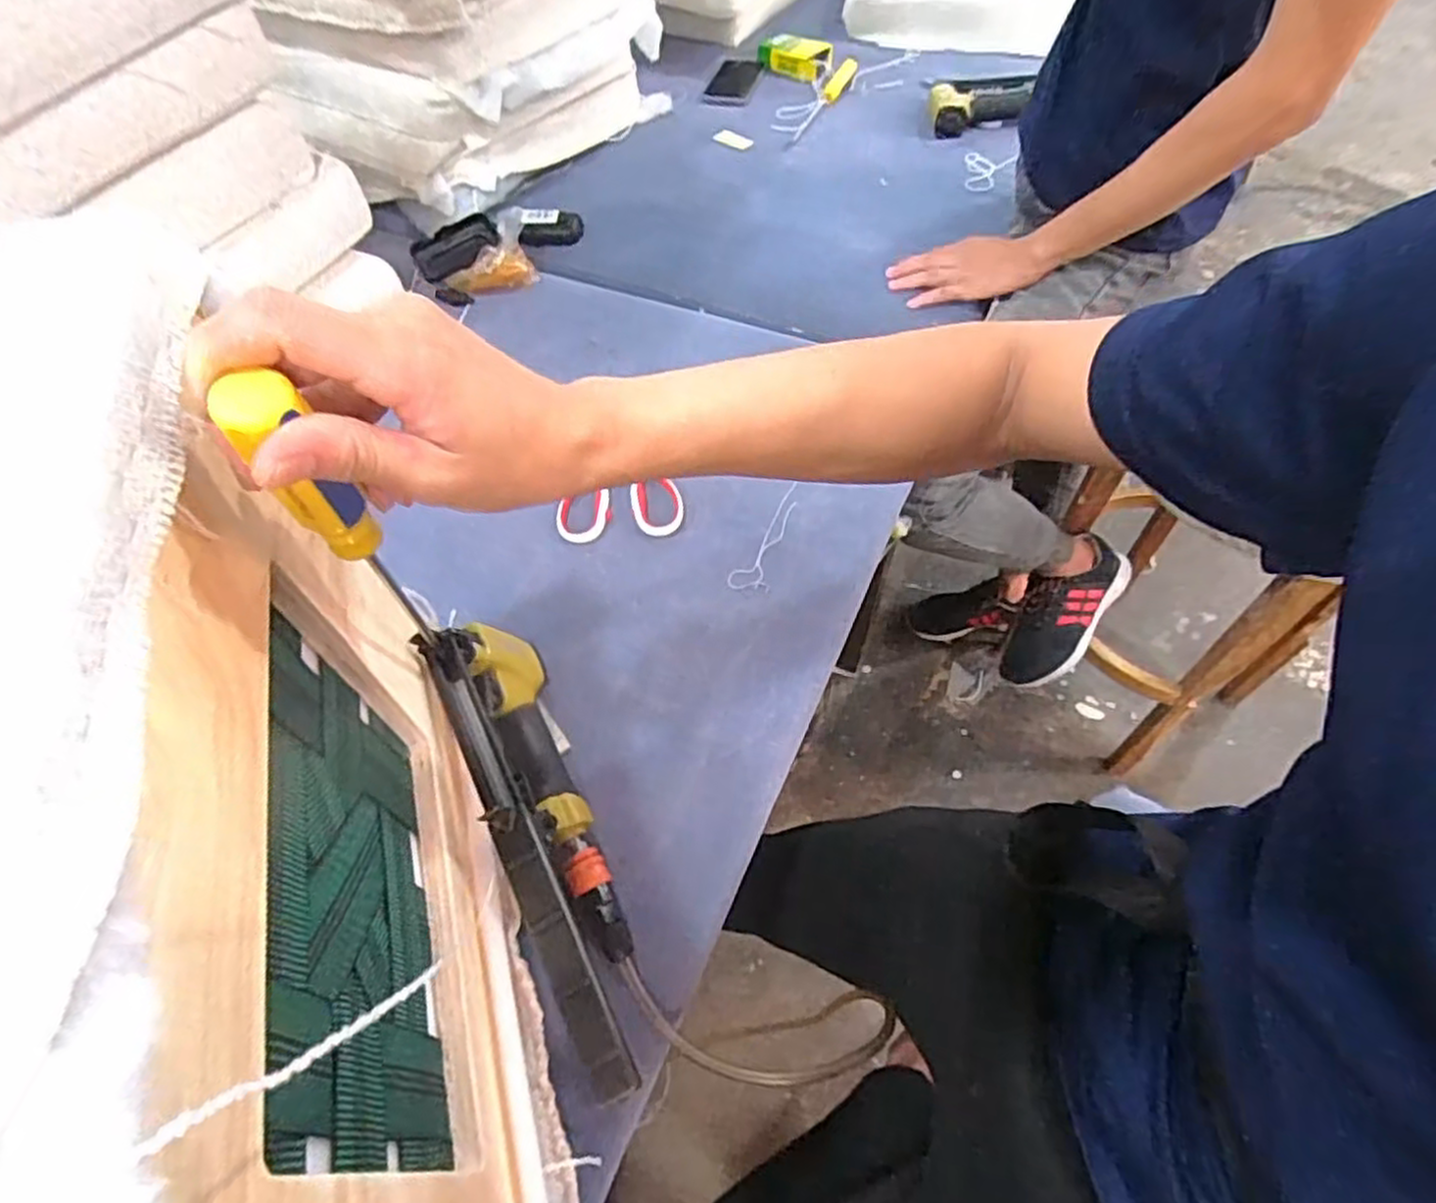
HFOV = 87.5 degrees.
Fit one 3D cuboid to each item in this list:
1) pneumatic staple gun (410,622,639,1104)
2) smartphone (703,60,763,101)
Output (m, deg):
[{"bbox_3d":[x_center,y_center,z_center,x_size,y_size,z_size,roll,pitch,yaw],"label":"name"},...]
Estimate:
[{"bbox_3d":[-0.112,0.150,0.505,0.066,0.123,0.312,-25,58,-15],"label":"pneumatic staple gun"},{"bbox_3d":[0.027,-0.920,1.322,0.076,0.010,0.152,11,56,9],"label":"smartphone"}]

